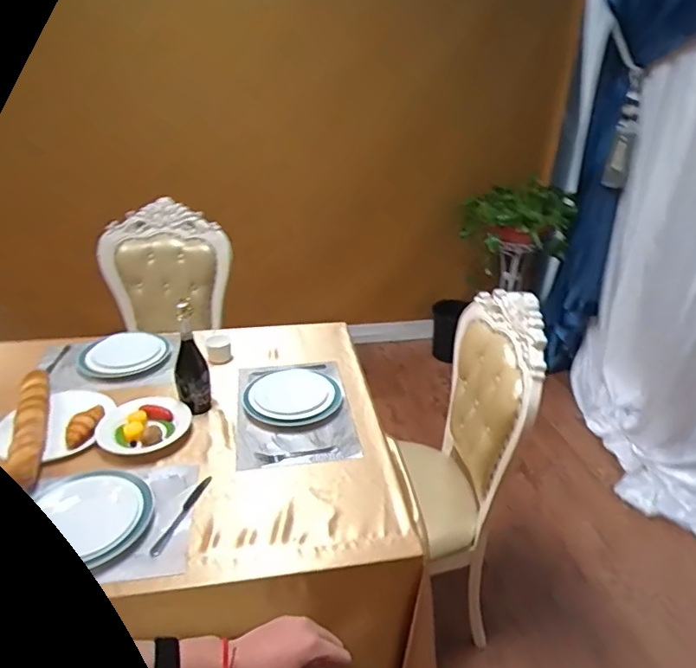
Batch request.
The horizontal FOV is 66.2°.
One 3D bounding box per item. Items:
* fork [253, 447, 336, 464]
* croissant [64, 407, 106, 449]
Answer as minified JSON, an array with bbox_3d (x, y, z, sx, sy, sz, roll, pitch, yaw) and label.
[{"bbox_3d":[-0.127,0.297,1.310,0.196,0.014,0.030,-3,28,-7],"label":"fork"},{"bbox_3d":[-0.653,0.229,1.325,0.057,0.044,0.136,3,28,5],"label":"croissant"}]

